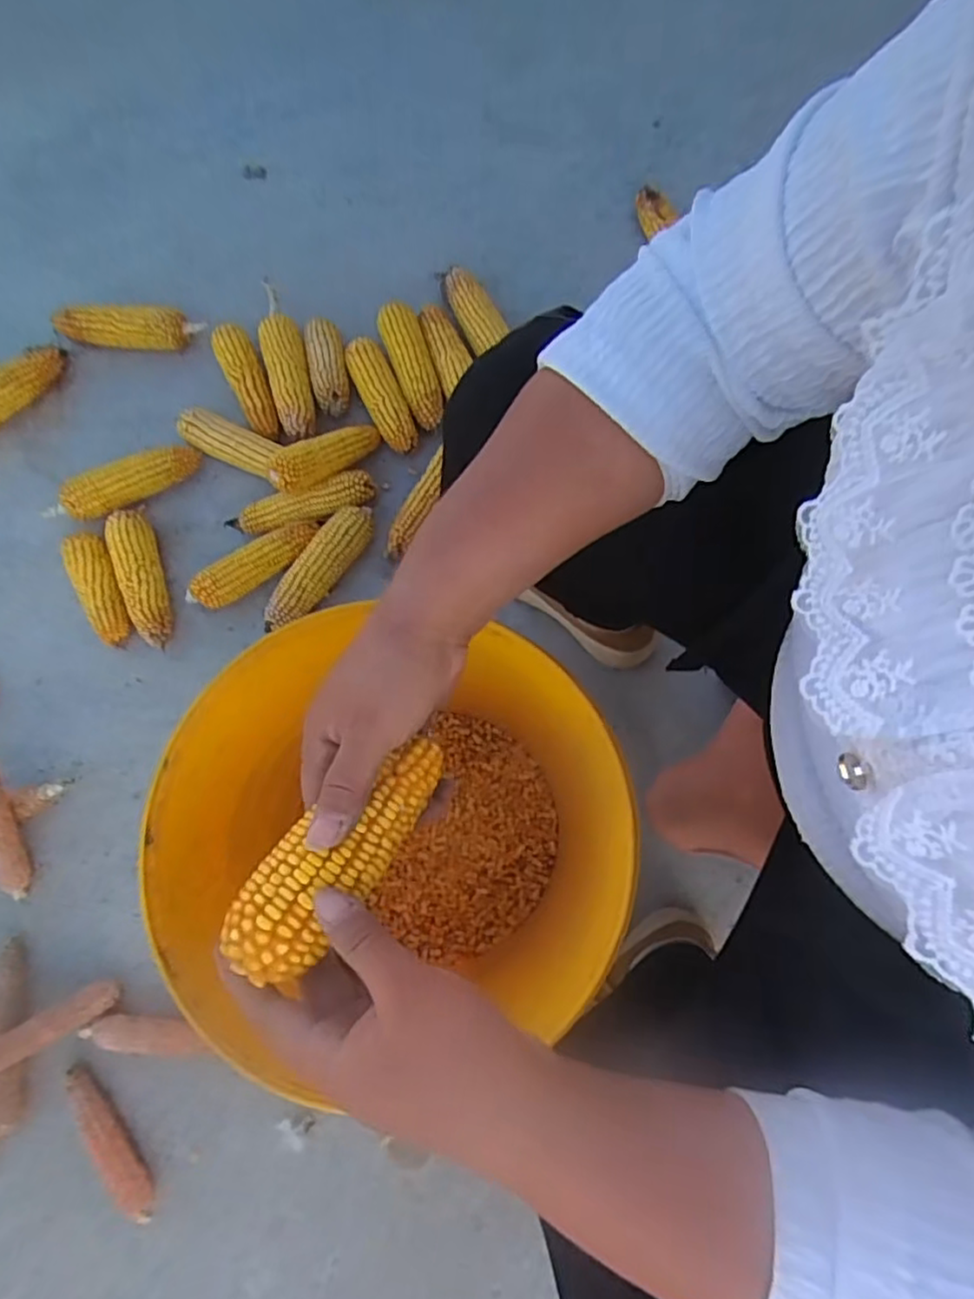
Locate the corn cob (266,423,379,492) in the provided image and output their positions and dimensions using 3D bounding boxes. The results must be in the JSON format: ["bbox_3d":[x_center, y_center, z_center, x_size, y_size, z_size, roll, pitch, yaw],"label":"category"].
[{"bbox_3d":[-0.190,-0.232,0.786,0.142,0.042,0.048,-36,77,-31],"label":"corn cob"}]

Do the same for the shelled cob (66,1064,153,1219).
[{"bbox_3d":[-0.363,0.474,0.638,0.025,0.025,0.151,-36,77,-10],"label":"shelled cob"}]

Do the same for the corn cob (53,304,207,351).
[{"bbox_3d":[-0.474,-0.425,0.873,0.208,0.048,0.044,4,74,1],"label":"corn cob"}]

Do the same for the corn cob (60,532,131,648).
[{"bbox_3d":[-0.455,-0.070,0.777,0.048,0.039,0.138,-22,75,-6],"label":"corn cob"}]

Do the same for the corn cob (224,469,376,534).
[{"bbox_3d":[-0.221,-0.171,0.791,0.175,0.043,0.042,-21,75,-6],"label":"corn cob"}]

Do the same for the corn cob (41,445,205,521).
[{"bbox_3d":[-0.443,-0.201,0.811,0.188,0.045,0.047,-24,75,-7],"label":"corn cob"}]

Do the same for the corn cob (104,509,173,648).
[{"bbox_3d":[-0.404,-0.083,0.774,0.051,0.040,0.161,-22,75,-6],"label":"corn cob"}]

